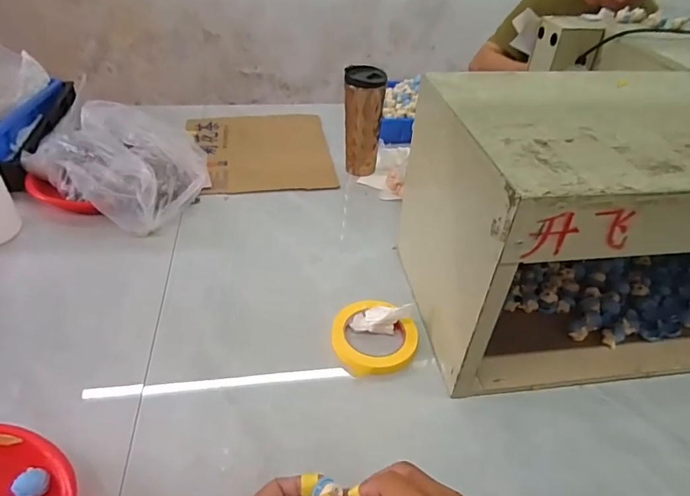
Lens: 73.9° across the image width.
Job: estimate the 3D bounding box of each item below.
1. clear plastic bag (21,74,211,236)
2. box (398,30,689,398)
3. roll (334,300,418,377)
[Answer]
[{"bbox_3d":[-0.377,-0.159,0.773,0.293,0.186,0.188,26,46,25],"label":"clear plastic bag"},{"bbox_3d":[0.408,-0.059,0.616,0.608,0.281,0.344,-4,41,-8],"label":"box"},{"bbox_3d":[0.038,0.113,0.597,0.110,0.024,0.105,1,40,-1],"label":"roll"}]

